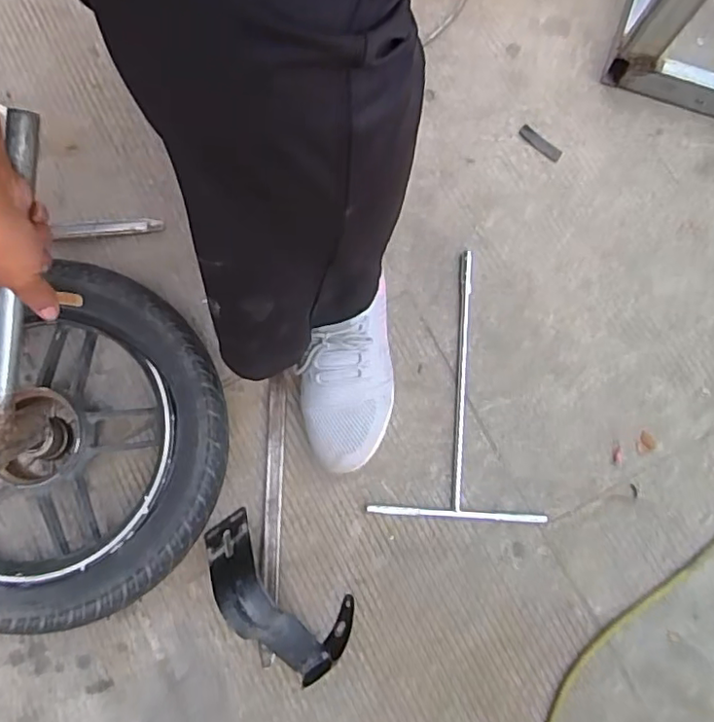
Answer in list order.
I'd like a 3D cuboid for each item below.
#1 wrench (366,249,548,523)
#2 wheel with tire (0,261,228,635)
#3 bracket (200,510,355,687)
[{"bbox_3d":[0.112,0.020,0.625,0.173,0.007,0.289,4,78,1],"label":"wrench"},{"bbox_3d":[-0.305,0.091,0.576,0.343,0.107,0.316,0,78,0],"label":"wheel with tire"},{"bbox_3d":[-0.077,0.220,0.545,0.100,0.098,0.177,-34,79,-7],"label":"bracket"}]

